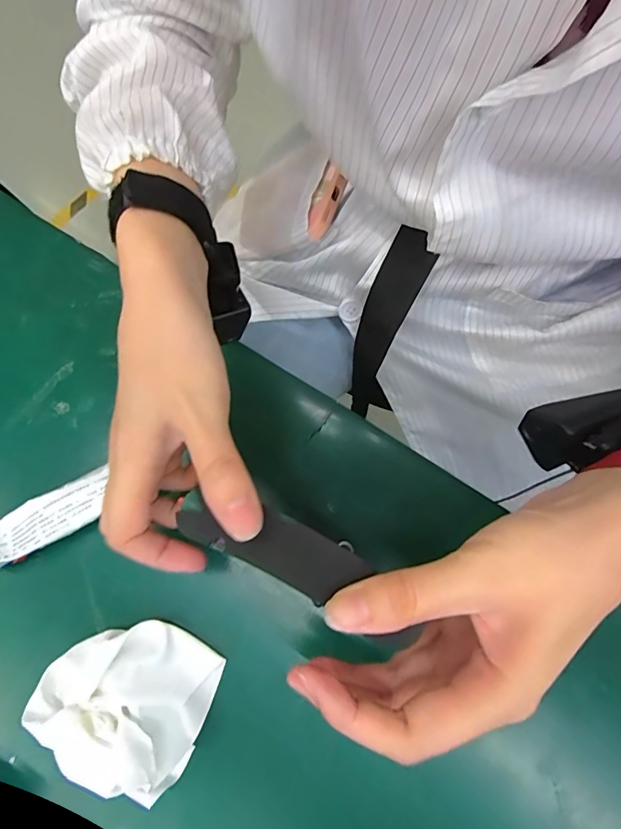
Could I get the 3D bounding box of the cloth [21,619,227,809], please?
[{"bbox_3d":[-0.104,0.155,0.240,0.090,0.029,0.079,17,72,8],"label":"cloth"}]

